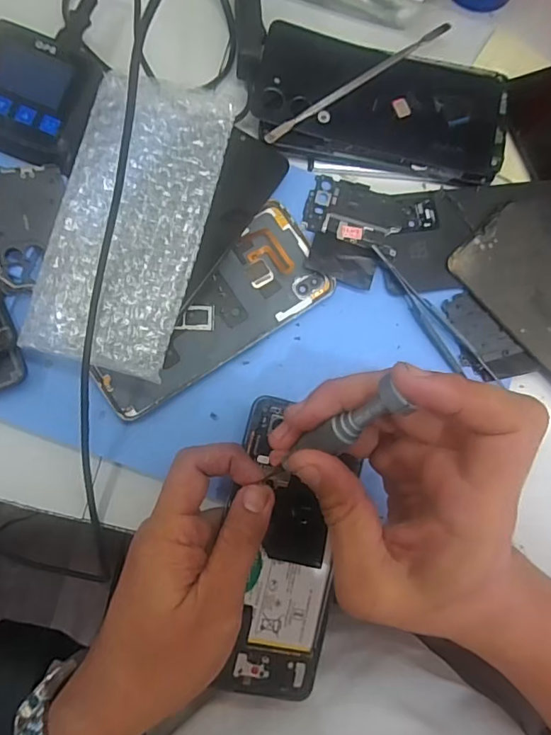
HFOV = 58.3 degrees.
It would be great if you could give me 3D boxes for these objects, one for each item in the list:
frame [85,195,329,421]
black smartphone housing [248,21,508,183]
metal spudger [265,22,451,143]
[{"bbox_3d":[-0.043,-0.036,0.311,0.157,0.006,0.066,-34,87,-8],"label":"frame"},{"bbox_3d":[0.074,-0.181,0.339,0.173,0.011,0.086,8,82,-4],"label":"black smartphone housing"},{"bbox_3d":[0.059,-0.198,0.335,0.163,0.007,0.007,-38,87,-8],"label":"metal spudger"}]

